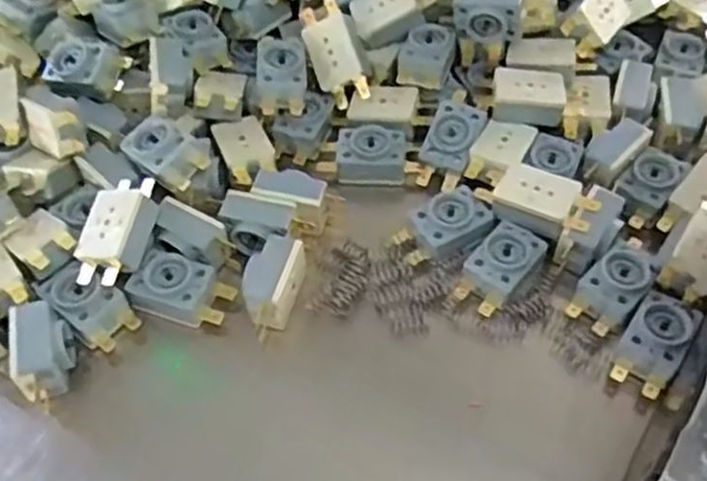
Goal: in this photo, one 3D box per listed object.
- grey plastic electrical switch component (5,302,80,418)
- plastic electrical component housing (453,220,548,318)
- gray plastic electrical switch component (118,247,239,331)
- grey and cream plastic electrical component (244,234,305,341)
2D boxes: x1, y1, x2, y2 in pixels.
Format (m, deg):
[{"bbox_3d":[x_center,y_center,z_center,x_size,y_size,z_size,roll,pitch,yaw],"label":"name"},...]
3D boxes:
[{"bbox_3d":[-0.139,0.050,0.343,0.022,0.030,0.042,-15,55,-8],"label":"grey plastic electrical switch component"},{"bbox_3d":[0.072,0.014,0.372,0.028,0.014,0.047,34,63,24],"label":"plastic electrical component housing"},{"bbox_3d":[-0.084,0.023,0.368,0.044,0.018,0.031,15,57,14],"label":"gray plastic electrical switch component"},{"bbox_3d":[-0.040,0.023,0.368,0.020,0.025,0.046,12,56,11],"label":"grey and cream plastic electrical component"}]

